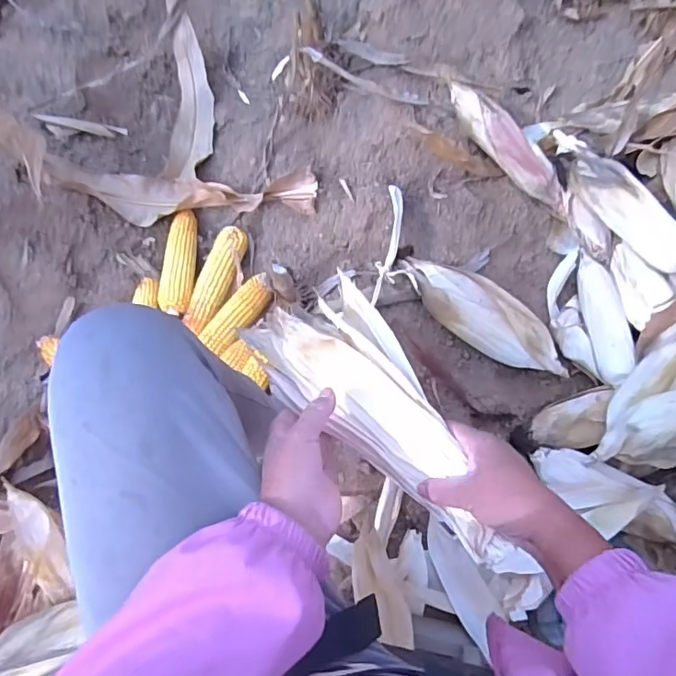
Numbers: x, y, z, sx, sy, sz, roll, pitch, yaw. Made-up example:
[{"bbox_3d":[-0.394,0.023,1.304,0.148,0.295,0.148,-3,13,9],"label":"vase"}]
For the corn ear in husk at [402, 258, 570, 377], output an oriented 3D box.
[{"bbox_3d":[0.227,-0.036,0.840,0.297,0.078,0.089,34,75,15],"label":"corn ear in husk"}]

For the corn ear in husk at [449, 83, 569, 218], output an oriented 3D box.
[{"bbox_3d":[0.312,-0.338,0.966,0.308,0.057,0.060,43,72,-9],"label":"corn ear in husk"}]

